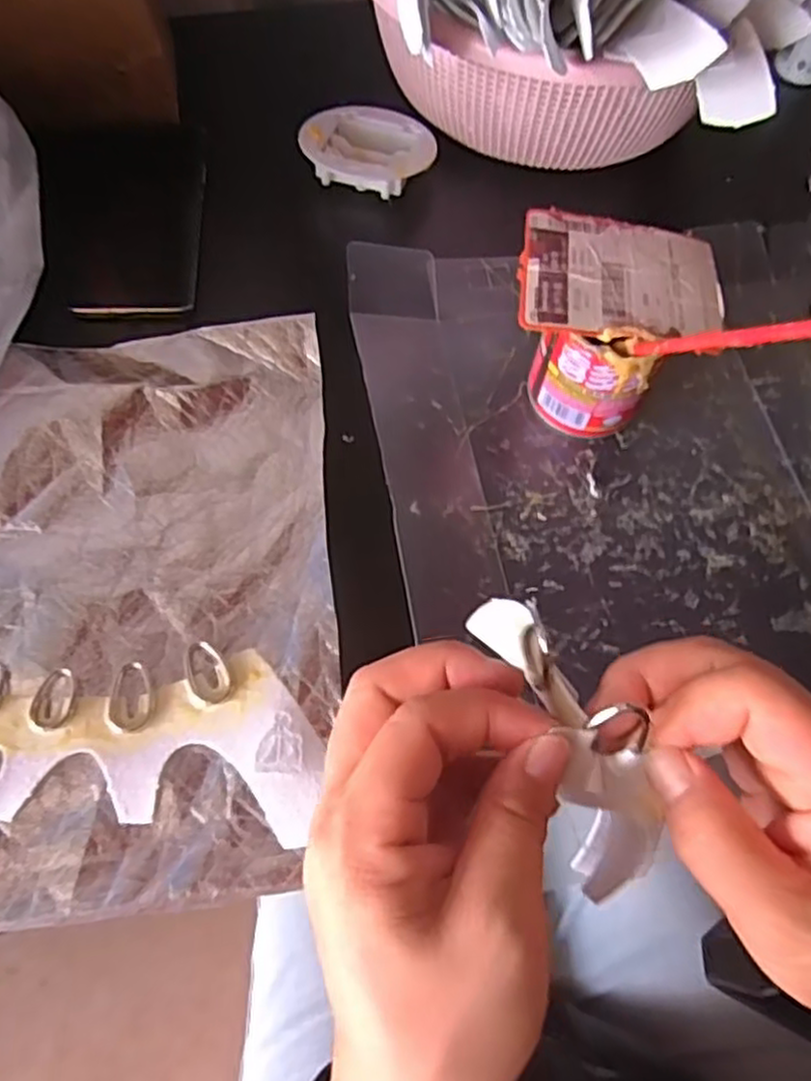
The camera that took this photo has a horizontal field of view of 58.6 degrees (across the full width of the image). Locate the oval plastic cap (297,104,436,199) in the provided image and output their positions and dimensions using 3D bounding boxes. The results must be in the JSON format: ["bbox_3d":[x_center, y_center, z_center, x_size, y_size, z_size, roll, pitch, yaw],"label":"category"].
[{"bbox_3d":[-0.021,-0.254,0.473,0.083,0.030,0.068,17,65,5],"label":"oval plastic cap"}]

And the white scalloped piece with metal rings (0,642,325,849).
[{"bbox_3d":[-0.137,0.086,0.322,0.195,0.007,0.078,4,65,-1],"label":"white scalloped piece with metal rings"}]

